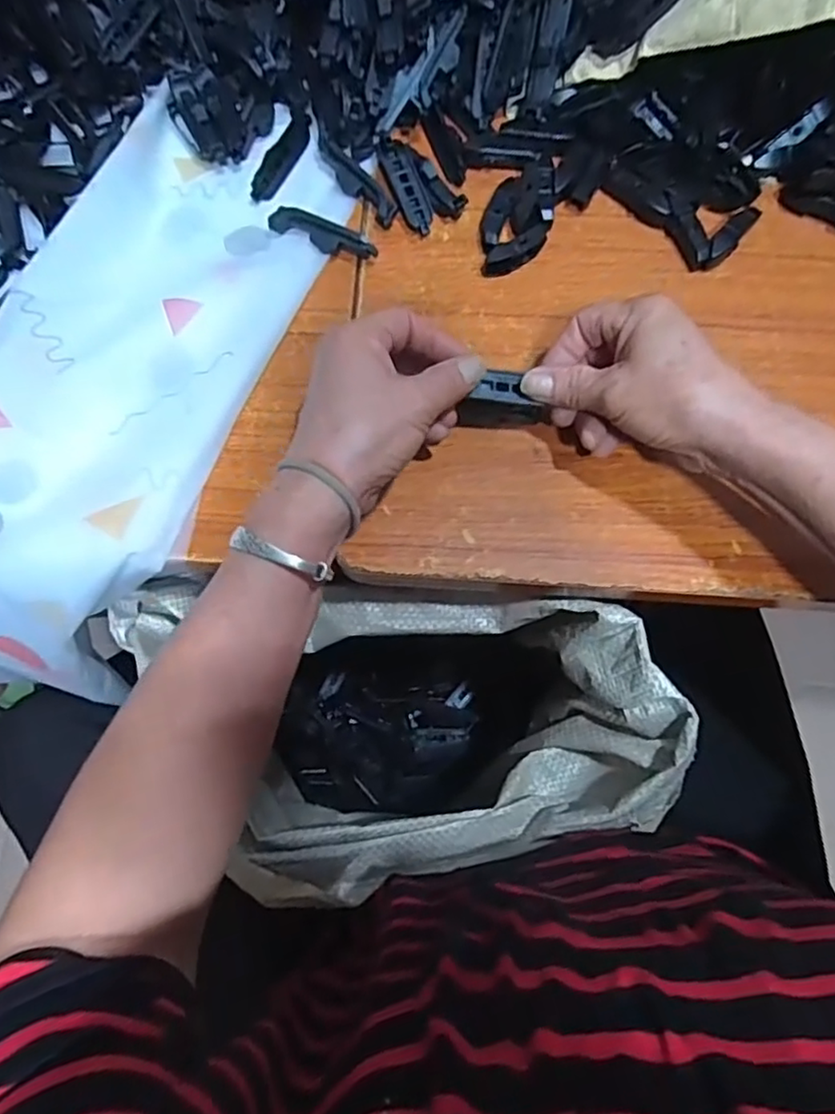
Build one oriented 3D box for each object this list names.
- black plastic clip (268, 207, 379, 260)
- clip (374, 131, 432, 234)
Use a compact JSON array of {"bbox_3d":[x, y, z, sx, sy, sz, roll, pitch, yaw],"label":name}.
[{"bbox_3d":[-0.063,-0.215,0.425,0.076,0.018,0.017,24,78,6],"label":"black plastic clip"},{"bbox_3d":[-0.010,-0.259,0.438,0.021,0.016,0.079,-24,78,-5],"label":"clip"}]

